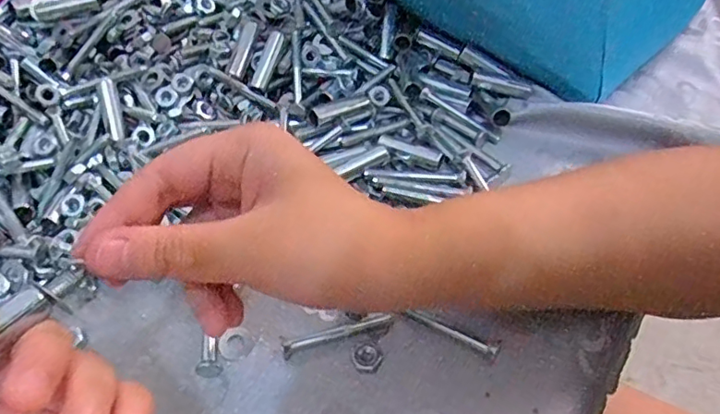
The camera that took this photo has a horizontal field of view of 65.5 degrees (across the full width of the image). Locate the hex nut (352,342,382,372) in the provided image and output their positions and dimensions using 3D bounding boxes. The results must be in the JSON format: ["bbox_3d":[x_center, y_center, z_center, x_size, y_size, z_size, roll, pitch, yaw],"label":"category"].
[{"bbox_3d":[0.003,0.070,0.263,0.014,0.004,0.013,25,58,22],"label":"hex nut"}]

